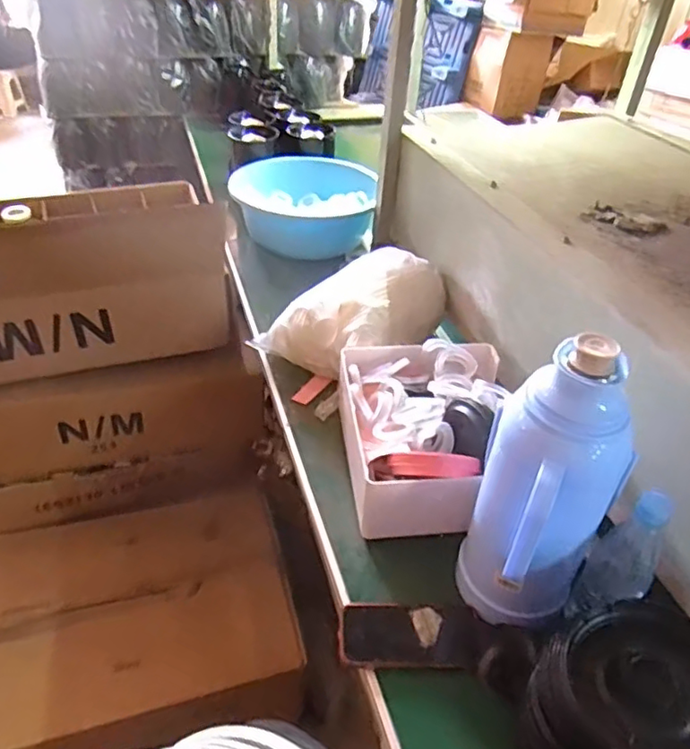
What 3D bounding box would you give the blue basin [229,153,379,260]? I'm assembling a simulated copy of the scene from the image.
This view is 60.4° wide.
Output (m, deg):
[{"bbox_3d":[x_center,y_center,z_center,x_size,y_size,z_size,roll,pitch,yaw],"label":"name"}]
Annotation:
[{"bbox_3d":[-0.100,-0.461,1.563,0.355,0.141,0.366,3,39,-2],"label":"blue basin"}]

